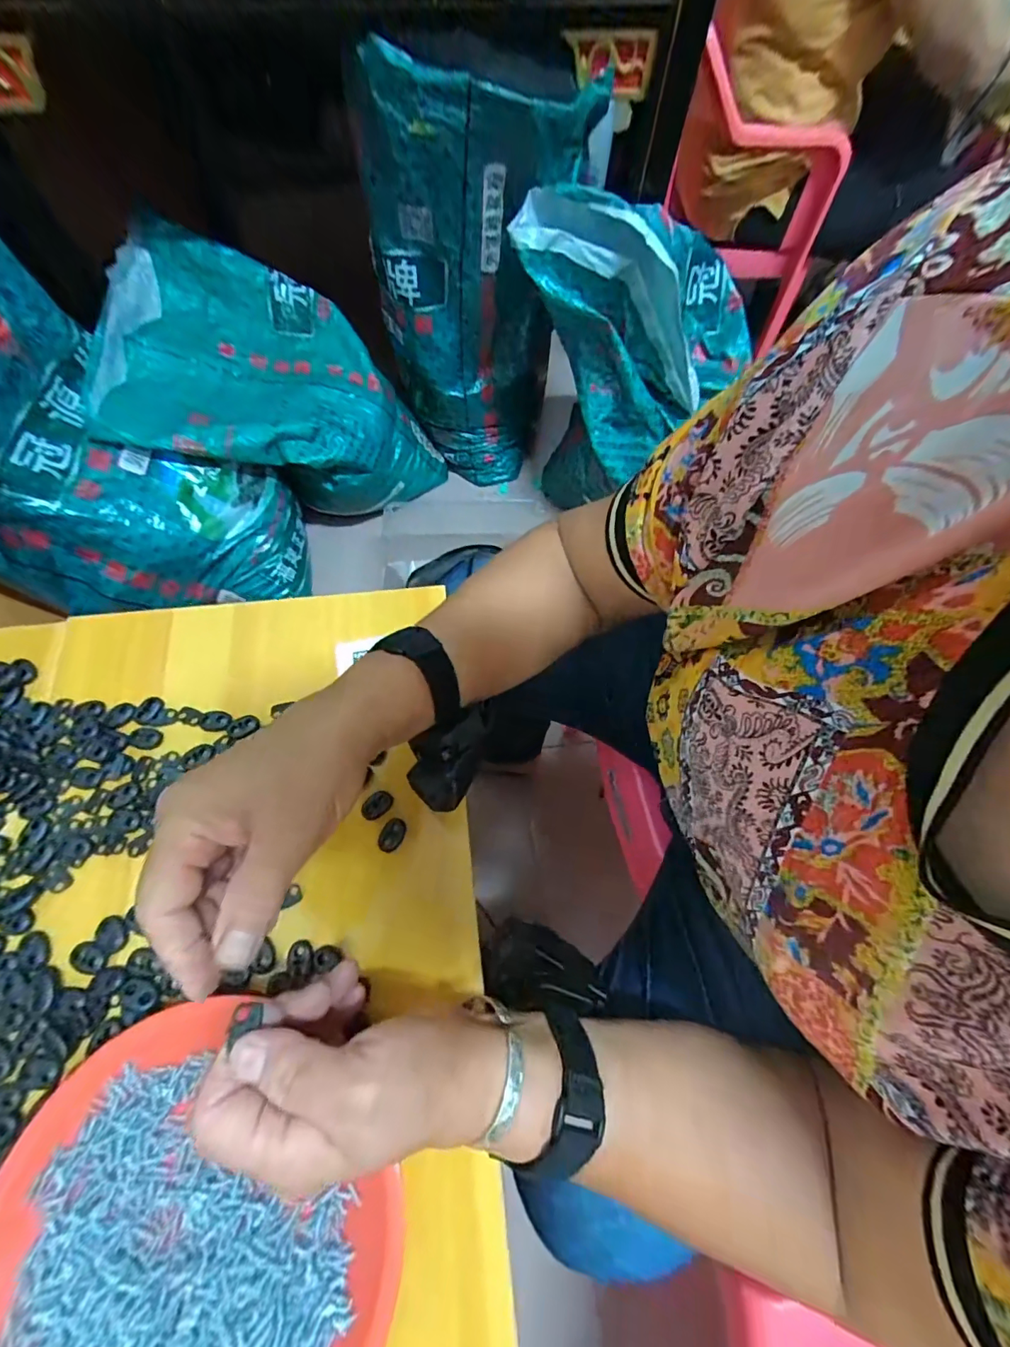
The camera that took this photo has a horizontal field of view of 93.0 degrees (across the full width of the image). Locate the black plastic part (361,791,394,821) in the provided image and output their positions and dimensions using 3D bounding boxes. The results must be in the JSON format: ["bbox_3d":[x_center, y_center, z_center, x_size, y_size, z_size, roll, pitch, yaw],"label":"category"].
[{"bbox_3d":[-0.088,0.090,0.329,0.021,0.006,0.016,-35,72,-14],"label":"black plastic part"}]

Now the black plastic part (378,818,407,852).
[{"bbox_3d":[-0.076,0.109,0.324,0.016,0.006,0.022,11,68,4],"label":"black plastic part"}]

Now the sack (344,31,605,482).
[{"bbox_3d":[-0.045,-0.611,0.834,0.315,0.589,0.156,-9,68,-5],"label":"sack"}]

